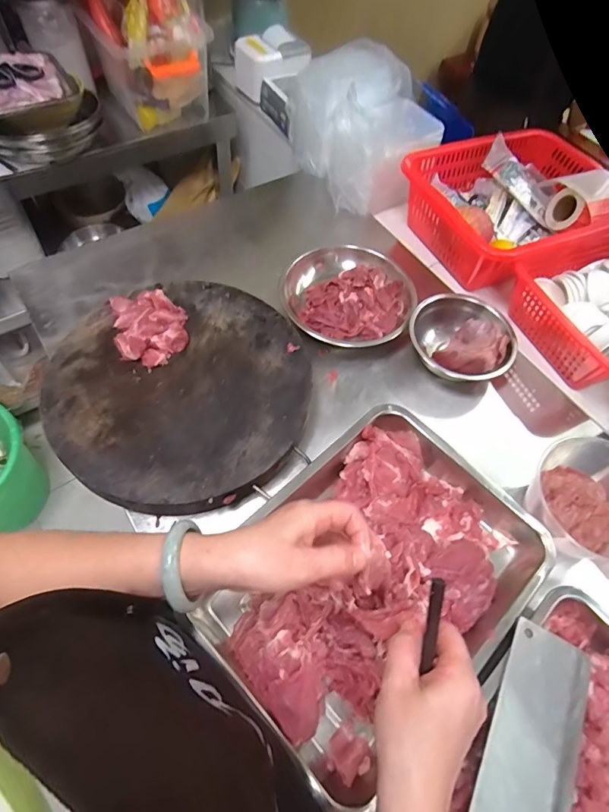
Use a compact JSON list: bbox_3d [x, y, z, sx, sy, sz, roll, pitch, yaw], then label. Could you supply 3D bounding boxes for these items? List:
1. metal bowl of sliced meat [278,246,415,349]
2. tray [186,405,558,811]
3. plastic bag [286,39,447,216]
[{"bbox_3d":[0.070,-0.160,0.696,0.197,0.069,0.174,-1,60,-5],"label":"metal bowl of sliced meat"},{"bbox_3d":[0.079,0.178,0.488,0.349,0.051,0.257,-38,71,-21],"label":"tray"},{"bbox_3d":[0.104,-0.494,0.809,0.184,0.190,0.268,-18,63,-14],"label":"plastic bag"}]

